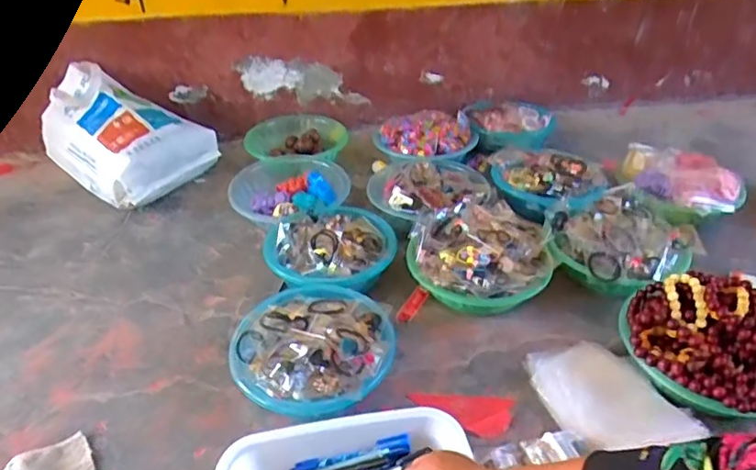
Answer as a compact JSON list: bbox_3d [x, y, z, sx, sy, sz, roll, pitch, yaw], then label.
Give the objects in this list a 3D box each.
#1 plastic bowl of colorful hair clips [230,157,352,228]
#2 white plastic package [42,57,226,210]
[{"bbox_3d":[-0.194,-0.082,1.171,0.230,0.073,0.225,0,36,0],"label":"plastic bowl of colorful hair clips"},{"bbox_3d":[-0.573,-0.236,1.279,0.350,0.226,0.264,26,43,32],"label":"white plastic package"}]

